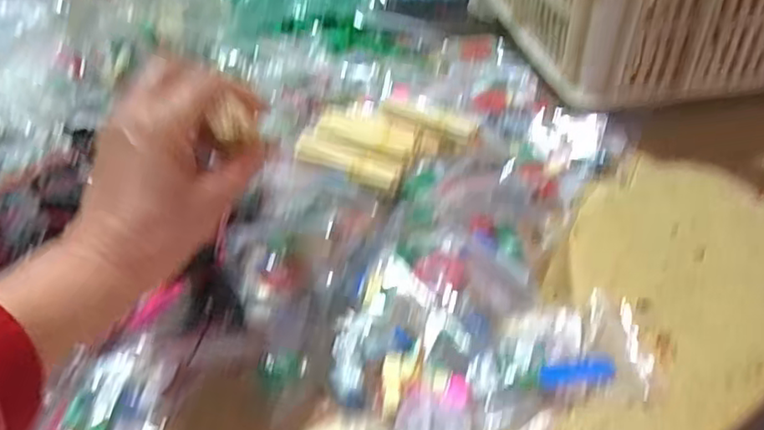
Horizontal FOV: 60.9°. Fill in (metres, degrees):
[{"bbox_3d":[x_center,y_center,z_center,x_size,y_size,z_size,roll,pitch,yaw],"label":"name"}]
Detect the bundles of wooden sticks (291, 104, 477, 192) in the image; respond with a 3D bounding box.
[{"bbox_3d":[-0.001,-0.055,0.505,0.129,0.026,0.077,16,44,30],"label":"bundles of wooden sticks"}]

